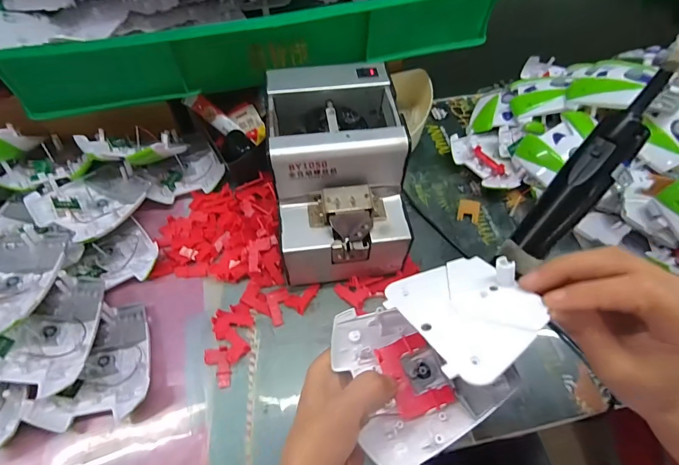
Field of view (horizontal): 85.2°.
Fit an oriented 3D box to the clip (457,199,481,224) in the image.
[{"bbox_3d":[0.159,-0.026,0.452,0.026,0.014,0.025,10,61,3],"label":"clip"}]

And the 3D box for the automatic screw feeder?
[{"bbox_3d":[-0.003,-0.057,0.386,0.129,0.139,0.180,-8,59,-5],"label":"automatic screw feeder"}]

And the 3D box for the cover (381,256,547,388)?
[{"bbox_3d":[0.070,0.038,0.207,0.065,0.012,0.079,-26,34,-13],"label":"cover"}]

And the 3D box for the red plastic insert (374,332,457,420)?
[{"bbox_3d":[0.050,0.095,0.247,0.036,0.006,0.048,-19,63,-13],"label":"red plastic insert"}]

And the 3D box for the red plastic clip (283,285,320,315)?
[{"bbox_3d":[-0.040,0.067,0.398,0.024,0.007,0.038,27,62,15],"label":"red plastic clip"}]

